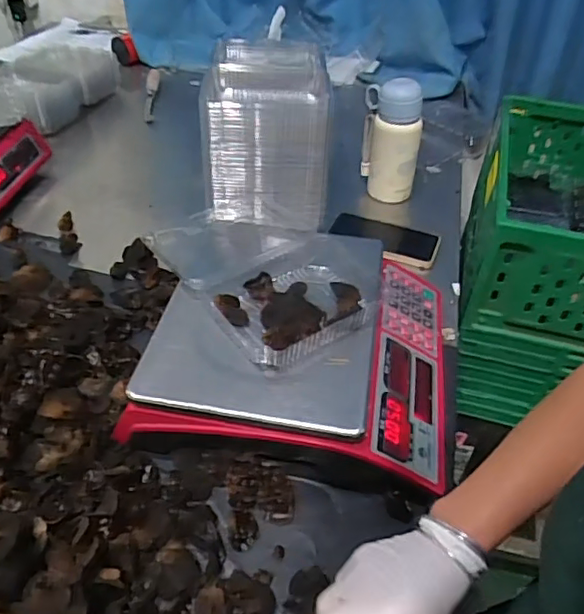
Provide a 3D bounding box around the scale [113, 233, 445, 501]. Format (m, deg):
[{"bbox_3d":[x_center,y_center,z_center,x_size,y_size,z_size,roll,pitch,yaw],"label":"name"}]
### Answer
[{"bbox_3d":[0.020,0.034,0.642,0.310,0.091,0.296,8,43,5],"label":"scale"}]

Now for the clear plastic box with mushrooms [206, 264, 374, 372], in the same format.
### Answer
[{"bbox_3d":[0.000,-0.008,0.603,0.167,0.039,0.129,-27,50,-29],"label":"clear plastic box with mushrooms"}]

